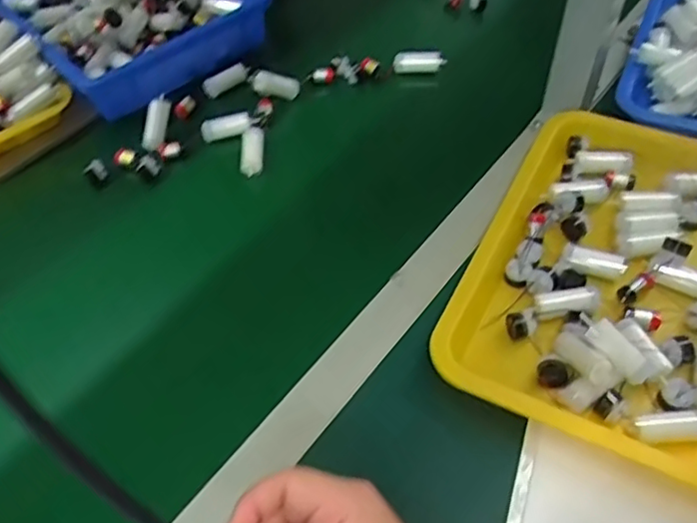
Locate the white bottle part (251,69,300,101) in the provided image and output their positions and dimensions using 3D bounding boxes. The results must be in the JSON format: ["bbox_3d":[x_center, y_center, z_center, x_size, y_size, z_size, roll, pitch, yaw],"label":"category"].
[{"bbox_3d":[-0.080,-0.195,0.706,0.054,0.024,0.017,6,46,-30],"label":"white bottle part"}]

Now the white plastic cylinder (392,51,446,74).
[{"bbox_3d":[0.082,-0.232,0.738,0.059,0.023,0.015,9,53,11],"label":"white plastic cylinder"}]

